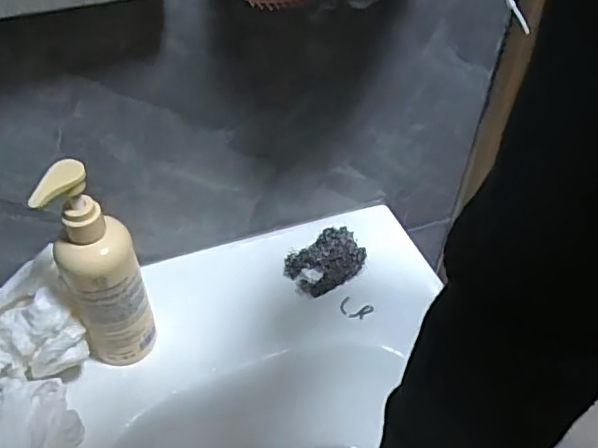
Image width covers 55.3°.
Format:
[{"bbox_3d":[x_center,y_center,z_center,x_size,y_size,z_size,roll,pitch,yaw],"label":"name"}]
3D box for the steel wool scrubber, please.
[{"bbox_3d":[0.026,0.037,0.573,0.079,0.018,0.057,-28,52,-27],"label":"steel wool scrubber"}]

